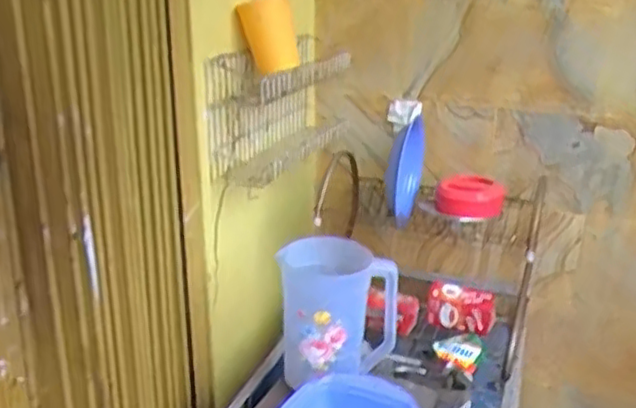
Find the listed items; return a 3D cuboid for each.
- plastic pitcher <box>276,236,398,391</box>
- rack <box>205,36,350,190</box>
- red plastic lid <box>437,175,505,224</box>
[{"bbox_3d":[0.026,0.157,1.021,0.158,0.196,0.112,-8,22,-20],"label":"plastic pitcher"},{"bbox_3d":[-0.055,-0.181,1.276,0.116,0.218,0.448,7,22,20],"label":"rack"},{"bbox_3d":[0.280,-0.010,1.239,0.117,0.057,0.092,10,23,26],"label":"red plastic lid"}]

